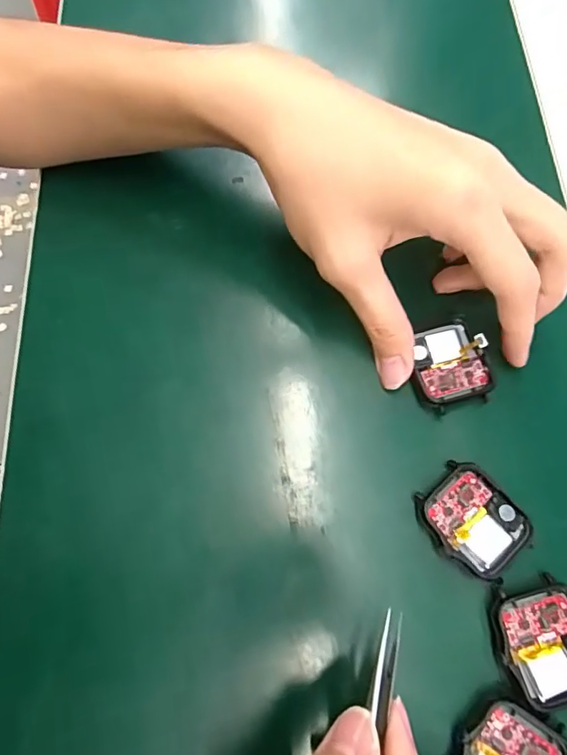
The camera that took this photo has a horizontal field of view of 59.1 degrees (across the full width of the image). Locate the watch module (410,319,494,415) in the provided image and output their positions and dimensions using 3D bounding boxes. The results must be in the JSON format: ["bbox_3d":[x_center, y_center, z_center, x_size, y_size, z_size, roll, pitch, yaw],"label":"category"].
[{"bbox_3d":[0.081,-0.006,0.243,0.036,0.009,0.040,-14,73,-5],"label":"watch module"}]

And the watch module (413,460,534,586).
[{"bbox_3d":[0.084,0.063,0.220,0.038,0.005,0.046,-38,72,-18],"label":"watch module"}]

